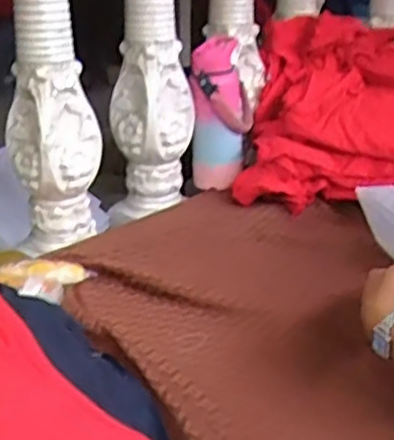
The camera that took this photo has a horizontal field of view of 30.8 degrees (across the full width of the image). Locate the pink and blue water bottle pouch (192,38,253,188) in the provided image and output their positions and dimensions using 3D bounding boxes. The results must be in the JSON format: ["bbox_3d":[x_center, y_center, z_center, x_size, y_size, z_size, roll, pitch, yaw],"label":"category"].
[{"bbox_3d":[0.045,-0.186,1.296,0.104,0.257,0.120,1,24,3],"label":"pink and blue water bottle pouch"}]

